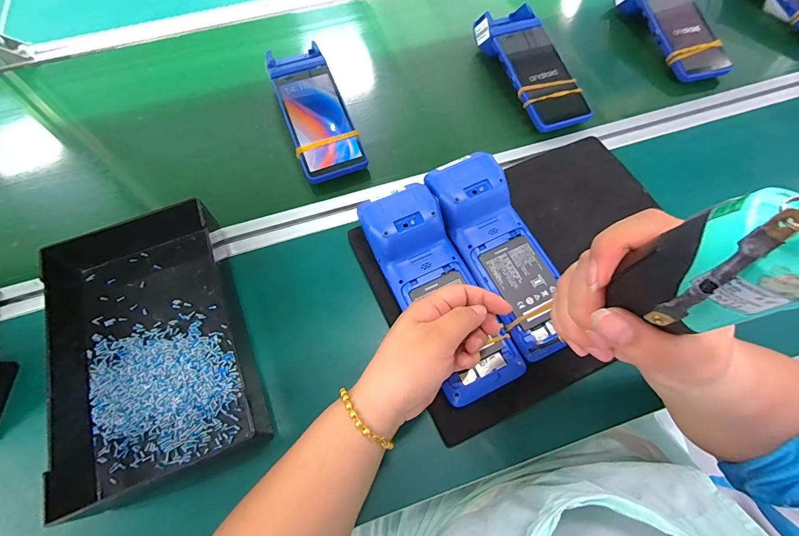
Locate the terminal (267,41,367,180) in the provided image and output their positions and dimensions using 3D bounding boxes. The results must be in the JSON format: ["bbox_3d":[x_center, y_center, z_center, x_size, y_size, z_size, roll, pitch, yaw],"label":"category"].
[{"bbox_3d":[-0.113,-0.208,0.505,0.081,0.047,0.202,-20,67,-8],"label":"terminal"}]

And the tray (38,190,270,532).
[{"bbox_3d":[-0.249,0.055,0.373,0.166,0.052,0.293,-21,67,-9],"label":"tray"}]

